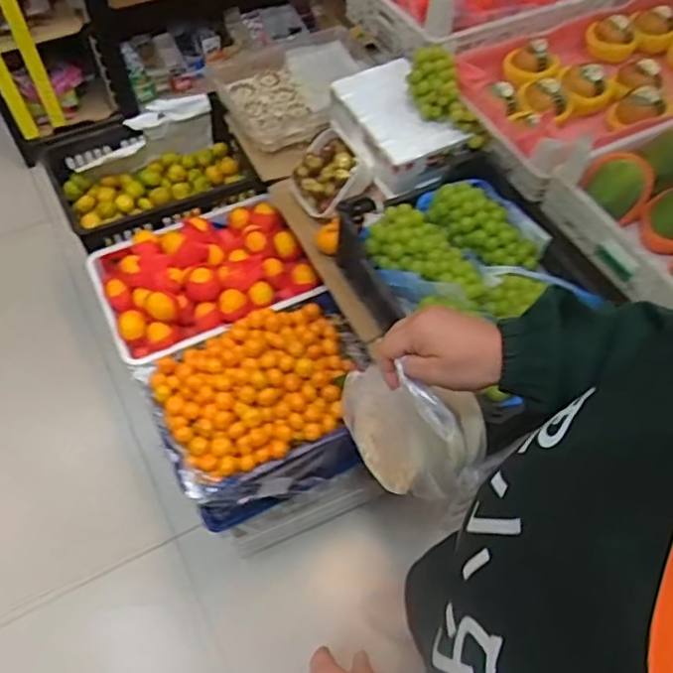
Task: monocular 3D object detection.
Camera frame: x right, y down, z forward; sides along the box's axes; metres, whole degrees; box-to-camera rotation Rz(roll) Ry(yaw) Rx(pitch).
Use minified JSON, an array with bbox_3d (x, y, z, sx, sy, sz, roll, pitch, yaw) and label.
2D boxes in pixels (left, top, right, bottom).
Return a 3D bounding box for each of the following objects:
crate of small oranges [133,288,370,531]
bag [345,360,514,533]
[{"bbox_3d":[-0.145,0.148,1.312,0.436,0.276,0.340,-26,61,-17],"label":"crate of small oranges"},{"bbox_3d":[0.080,0.096,0.612,0.146,0.181,0.081,10,57,5],"label":"bag"}]

